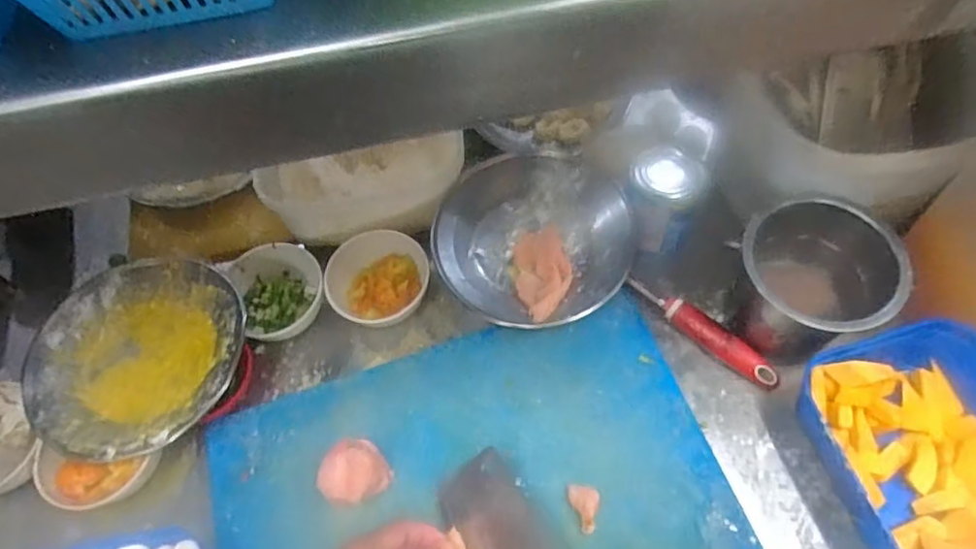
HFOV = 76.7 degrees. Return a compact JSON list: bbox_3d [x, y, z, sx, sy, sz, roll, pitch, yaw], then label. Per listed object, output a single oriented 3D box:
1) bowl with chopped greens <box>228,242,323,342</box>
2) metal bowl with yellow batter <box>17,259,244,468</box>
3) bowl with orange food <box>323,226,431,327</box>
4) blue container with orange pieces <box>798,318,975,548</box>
[{"bbox_3d":[-0.225,0.015,0.671,0.086,0.045,0.104,-22,61,-9],"label":"bowl with chopped greens"},{"bbox_3d":[-0.341,0.078,0.606,0.195,0.037,0.198,-2,60,3],"label":"metal bowl with yellow batter"},{"bbox_3d":[-0.117,0.006,0.662,0.105,0.045,0.103,-2,60,3],"label":"bowl with orange food"},{"bbox_3d":[0.381,0.154,0.533,0.164,0.072,0.214,-17,59,-6],"label":"blue container with orange pieces"}]

